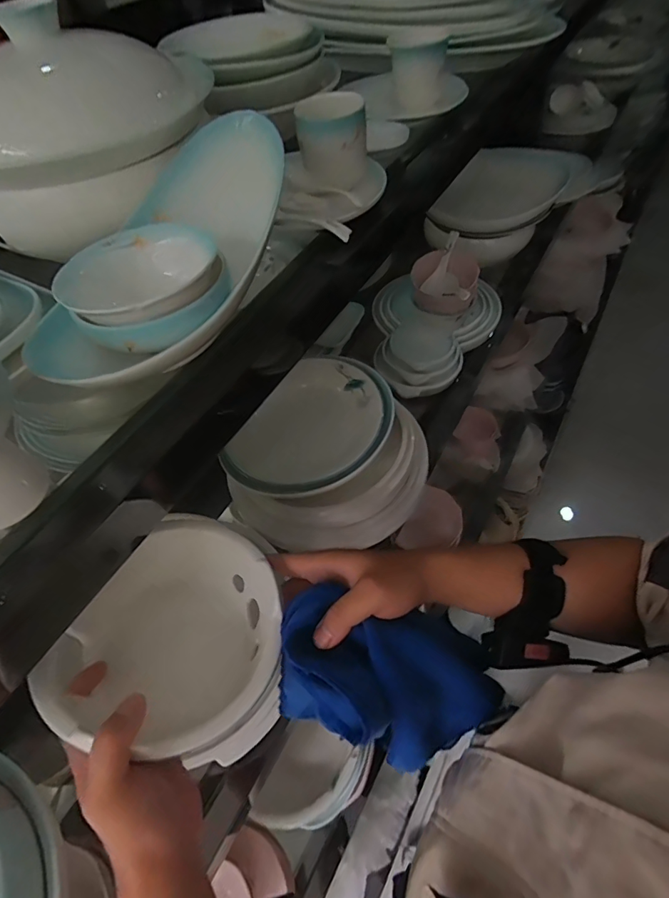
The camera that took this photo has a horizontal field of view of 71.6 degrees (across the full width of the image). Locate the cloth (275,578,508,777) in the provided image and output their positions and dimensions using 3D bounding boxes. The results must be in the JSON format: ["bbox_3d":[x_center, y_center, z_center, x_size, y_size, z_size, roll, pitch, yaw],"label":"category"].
[{"bbox_3d":[0.056,0.196,0.395,0.237,0.078,0.109,26,48,-27],"label":"cloth"}]

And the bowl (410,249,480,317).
[{"bbox_3d":[0.191,-0.294,0.809,0.114,0.061,0.107,-3,53,4],"label":"bowl"}]

